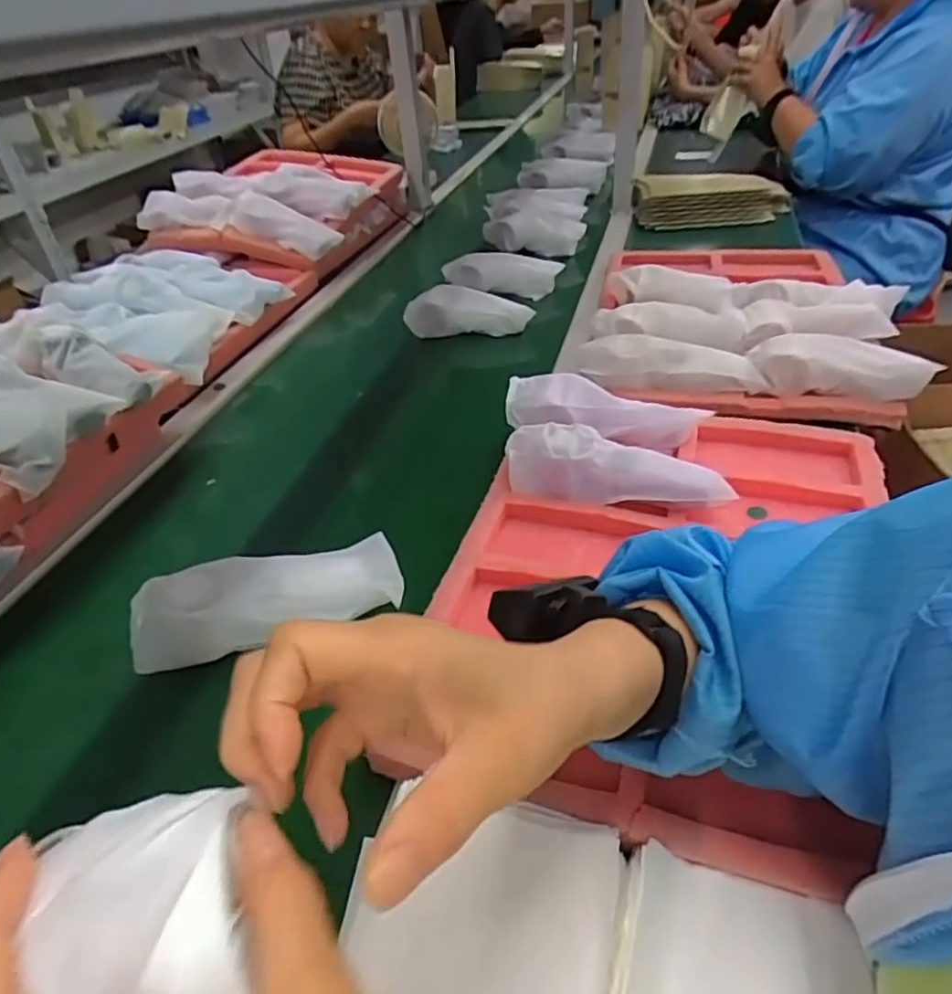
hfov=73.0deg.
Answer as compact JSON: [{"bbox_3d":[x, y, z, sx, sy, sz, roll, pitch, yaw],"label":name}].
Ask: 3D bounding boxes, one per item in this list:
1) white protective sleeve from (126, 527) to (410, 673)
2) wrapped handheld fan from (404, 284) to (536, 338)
[{"bbox_3d":[-0.164,0.075,0.516,0.205,0.047,0.074,-19,40,-15],"label":"white protective sleeve"},{"bbox_3d":[-0.012,-0.269,0.935,0.181,0.063,0.046,2,39,11],"label":"wrapped handheld fan"}]

